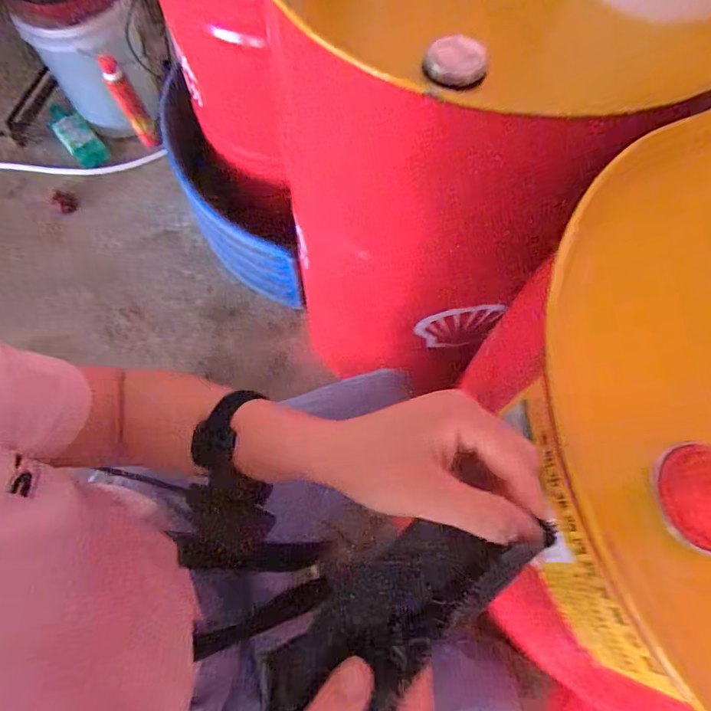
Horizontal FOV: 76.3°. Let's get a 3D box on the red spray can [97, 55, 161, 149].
[{"bbox_3d":[-0.687,-0.765,1.387,0.079,0.264,0.066,-26,71,-13],"label":"red spray can"}]

